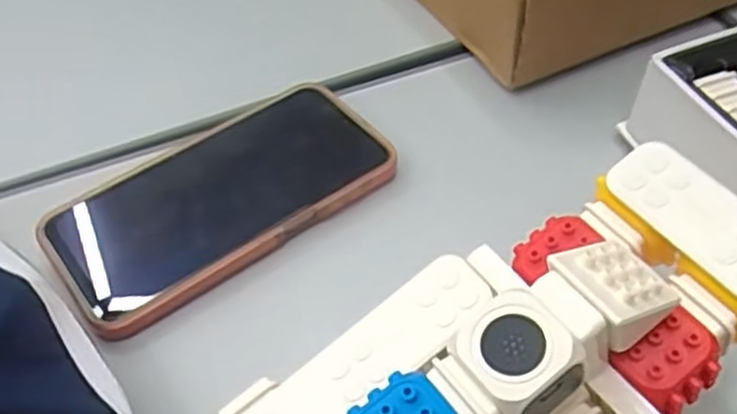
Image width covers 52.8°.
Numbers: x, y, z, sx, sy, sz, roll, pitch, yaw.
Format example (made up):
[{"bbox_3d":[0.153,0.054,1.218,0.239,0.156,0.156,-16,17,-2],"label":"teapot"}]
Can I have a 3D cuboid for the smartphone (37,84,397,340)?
[{"bbox_3d":[-0.074,-0.008,0.370,0.164,0.016,0.086,-30,56,-23],"label":"smartphone"}]

